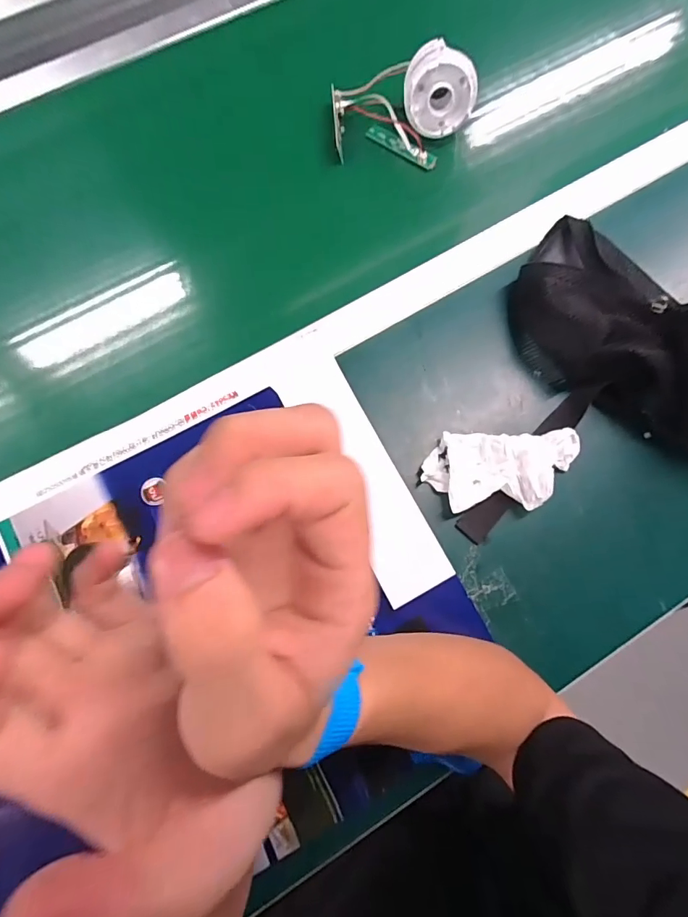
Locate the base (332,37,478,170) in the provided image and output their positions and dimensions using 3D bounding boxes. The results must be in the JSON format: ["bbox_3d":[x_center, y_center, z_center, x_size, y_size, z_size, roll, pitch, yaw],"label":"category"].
[{"bbox_3d":[0.058,-0.353,0.436,0.140,0.070,0.073,5,78,0],"label":"base"}]

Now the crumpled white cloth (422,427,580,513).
[{"bbox_3d":[0.138,0.011,0.381,0.132,0.027,0.065,-1,78,-1],"label":"crumpled white cloth"}]

